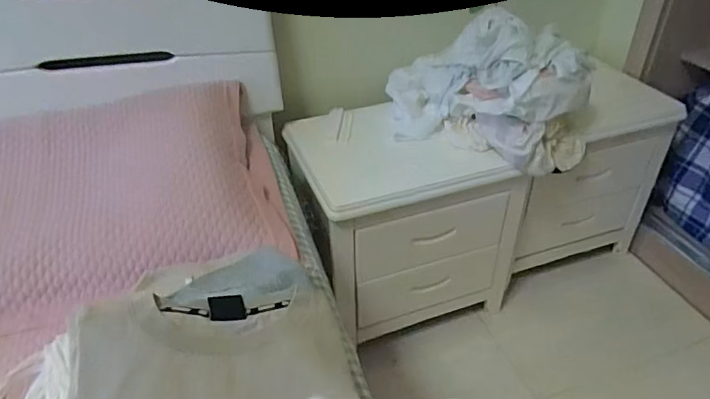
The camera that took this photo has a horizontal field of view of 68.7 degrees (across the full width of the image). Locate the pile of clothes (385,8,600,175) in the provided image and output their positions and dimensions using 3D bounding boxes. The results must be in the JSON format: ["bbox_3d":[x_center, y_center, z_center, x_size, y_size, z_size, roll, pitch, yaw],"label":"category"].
[{"bbox_3d":[0.270,-0.236,1.108,0.442,0.242,0.204,15,40,21],"label":"pile of clothes"}]

